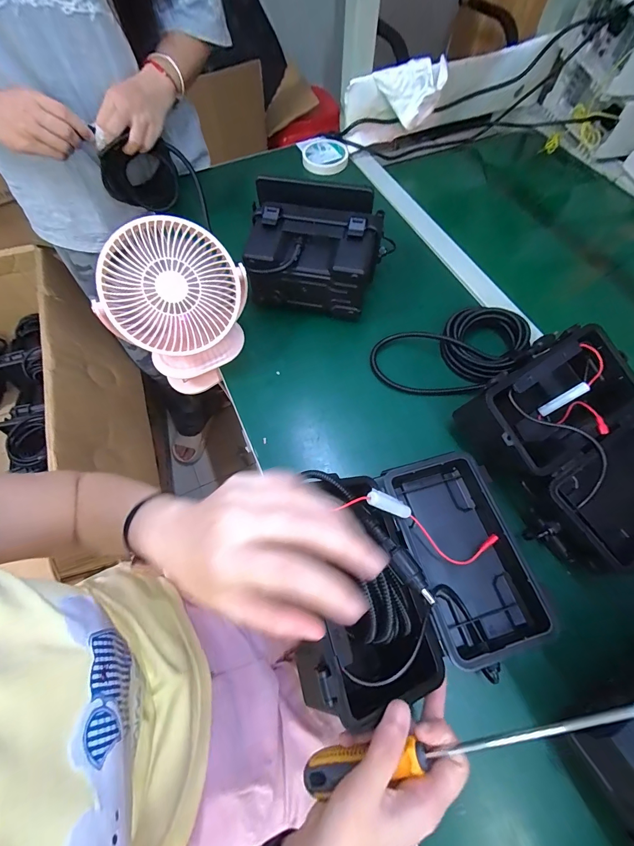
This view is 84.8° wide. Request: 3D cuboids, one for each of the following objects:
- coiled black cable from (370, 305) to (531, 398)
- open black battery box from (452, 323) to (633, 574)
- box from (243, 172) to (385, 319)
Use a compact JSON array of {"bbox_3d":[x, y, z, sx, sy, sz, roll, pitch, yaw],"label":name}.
[{"bbox_3d":[0.187,-0.094,0.475,0.210,0.044,0.111,-14,64,-7],"label":"coiled black cable"},{"bbox_3d":[0.289,0.025,0.369,0.184,0.087,0.201,-30,67,-14],"label":"open black battery box"},{"bbox_3d":[-0.001,-0.244,0.495,0.173,0.102,0.154,5,64,2],"label":"box"}]

